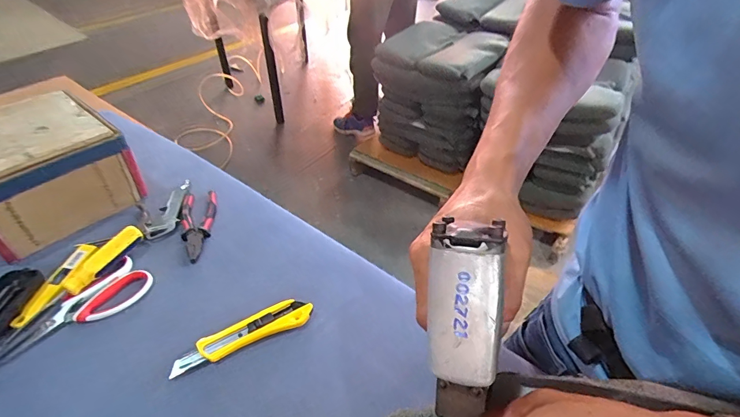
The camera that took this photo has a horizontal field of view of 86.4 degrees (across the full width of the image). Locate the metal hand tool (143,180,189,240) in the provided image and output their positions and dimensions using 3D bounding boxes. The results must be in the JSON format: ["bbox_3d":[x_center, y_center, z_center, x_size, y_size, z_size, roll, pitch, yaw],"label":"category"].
[{"bbox_3d":[-0.332,-0.001,0.645,0.046,0.016,0.128,0,40,-9],"label":"metal hand tool"}]

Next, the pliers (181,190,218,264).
[{"bbox_3d":[-0.268,0.023,0.618,0.053,0.021,0.142,-10,43,-12],"label":"pliers"}]

